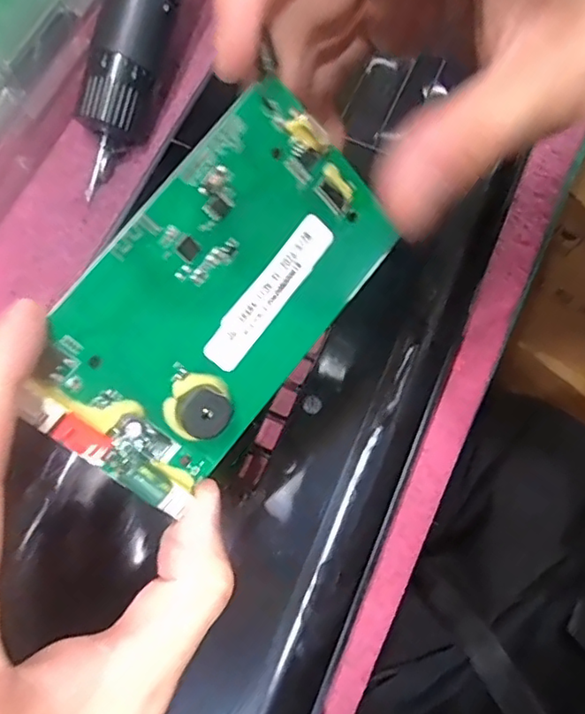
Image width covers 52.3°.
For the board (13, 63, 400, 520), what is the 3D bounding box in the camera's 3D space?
[{"bbox_3d":[-0.018,-0.014,0.159,0.061,0.011,0.102,43,81,-26],"label":"board"}]

